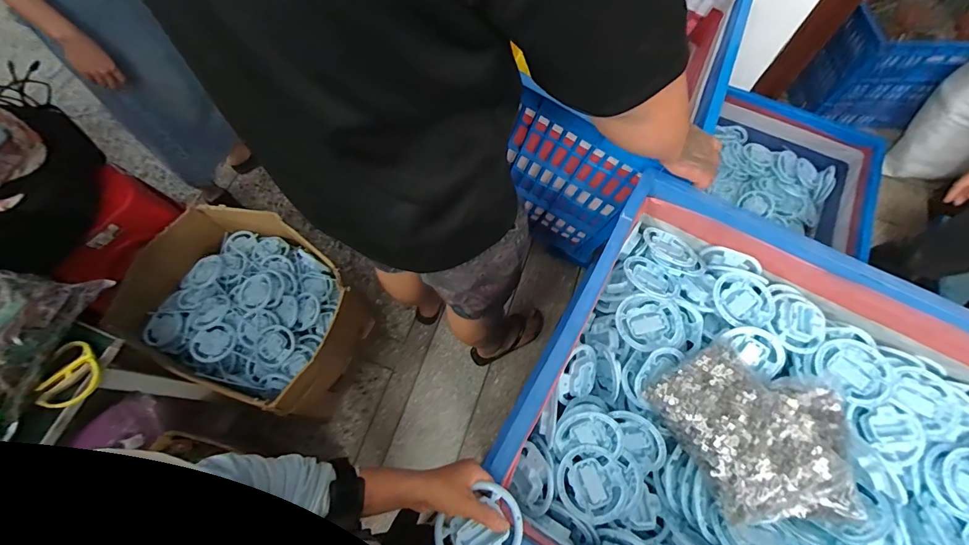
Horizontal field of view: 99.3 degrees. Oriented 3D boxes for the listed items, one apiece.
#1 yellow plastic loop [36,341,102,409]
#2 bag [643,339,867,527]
[{"bbox_3d":[-0.647,0.162,0.647,0.065,0.020,0.098,19,72,-16],"label":"yellow plastic loop"},{"bbox_3d":[0.422,0.240,0.612,0.239,0.051,0.279,-27,73,-8],"label":"bag"}]

